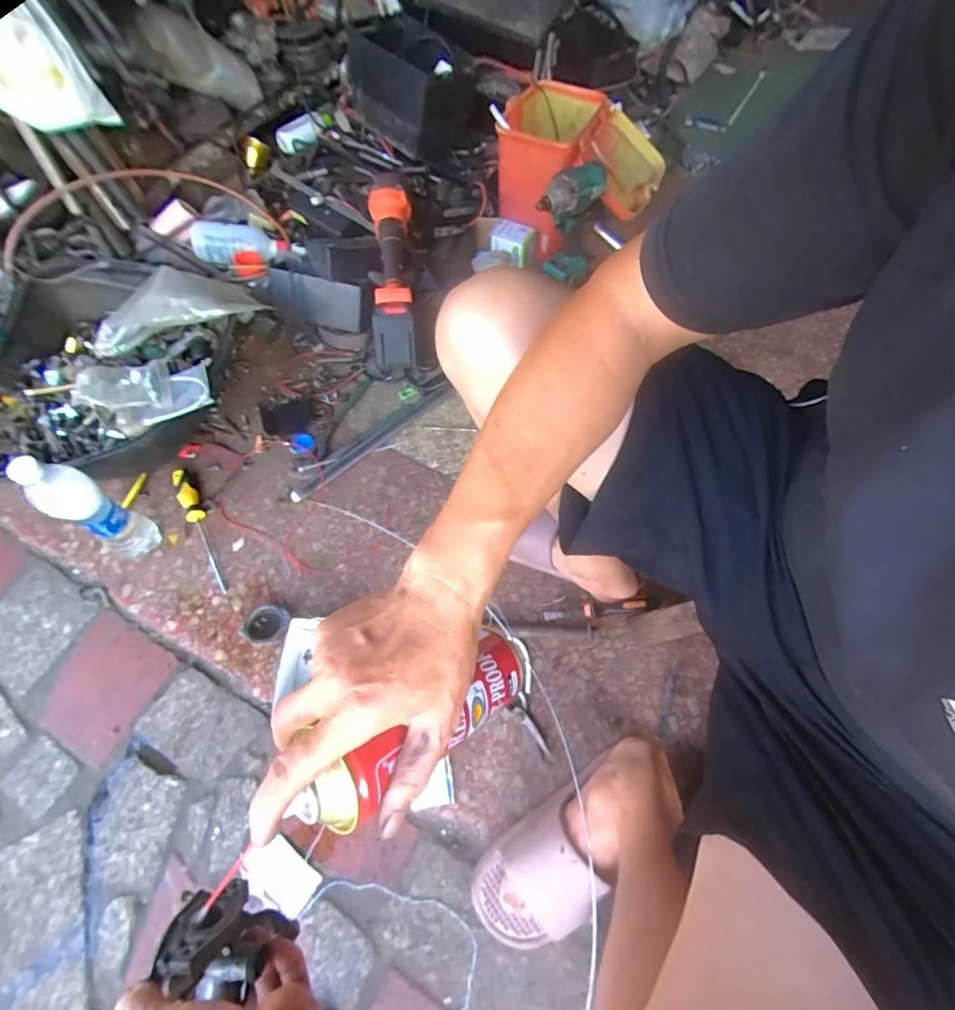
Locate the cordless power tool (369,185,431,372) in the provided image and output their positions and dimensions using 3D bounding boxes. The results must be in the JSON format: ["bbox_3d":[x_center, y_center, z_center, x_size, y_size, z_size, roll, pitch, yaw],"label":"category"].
[{"bbox_3d":[-0.144,-0.389,0.796,0.080,0.112,0.298,-7,63,-3],"label":"cordless power tool"}]

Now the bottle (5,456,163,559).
[{"bbox_3d":[-0.521,0.010,0.635,0.060,0.215,0.065,19,65,10],"label":"bottle"}]

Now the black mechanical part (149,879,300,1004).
[{"bbox_3d":[-0.169,0.286,0.309,0.069,0.066,0.051,40,71,16],"label":"black mechanical part"}]

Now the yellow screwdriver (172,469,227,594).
[{"bbox_3d":[-0.438,0.037,0.741,0.029,0.023,0.228,-29,67,-14],"label":"yellow screwdriver"}]

